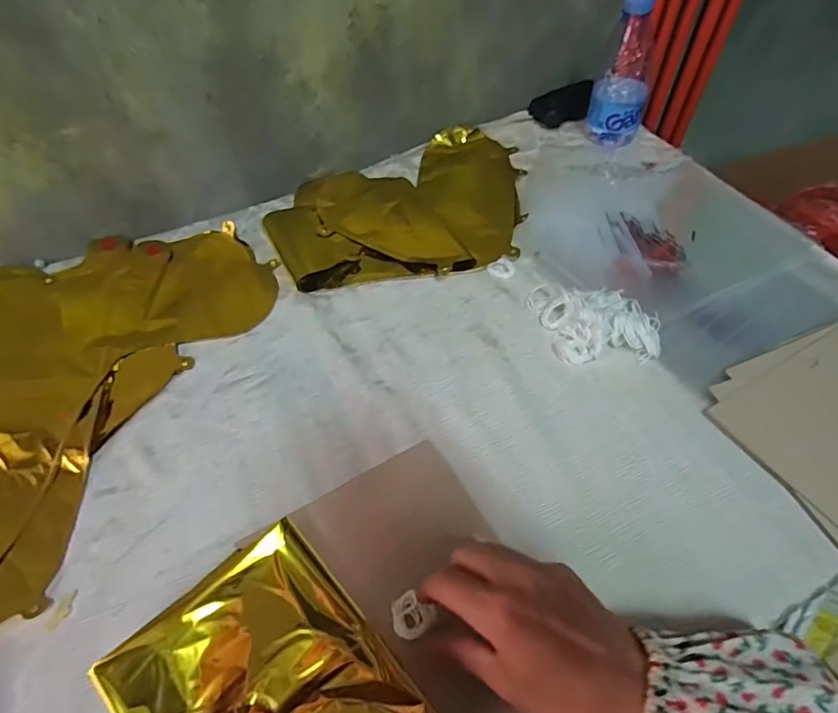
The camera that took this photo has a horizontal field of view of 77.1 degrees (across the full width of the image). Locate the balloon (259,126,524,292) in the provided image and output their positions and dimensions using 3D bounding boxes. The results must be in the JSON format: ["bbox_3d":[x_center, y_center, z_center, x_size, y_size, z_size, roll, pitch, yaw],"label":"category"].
[{"bbox_3d":[-0.005,-0.166,0.610,0.316,0.022,0.228,-24,55,-17],"label":"balloon"}]

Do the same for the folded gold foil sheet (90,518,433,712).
[{"bbox_3d":[-0.070,0.168,0.258,0.108,0.016,0.136,-35,83,-23],"label":"folded gold foil sheet"}]

